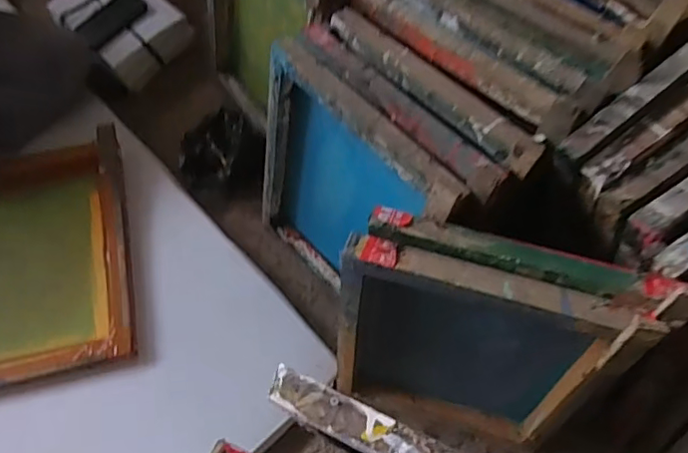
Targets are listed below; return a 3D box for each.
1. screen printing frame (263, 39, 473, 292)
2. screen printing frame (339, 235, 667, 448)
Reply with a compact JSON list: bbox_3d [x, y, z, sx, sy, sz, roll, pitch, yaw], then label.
[{"bbox_3d":[0.001,-0.034,0.912,0.052,0.443,0.349,-36,67,-27],"label":"screen printing frame"},{"bbox_3d":[0.171,0.173,0.797,0.348,0.436,0.060,17,56,12],"label":"screen printing frame"}]

